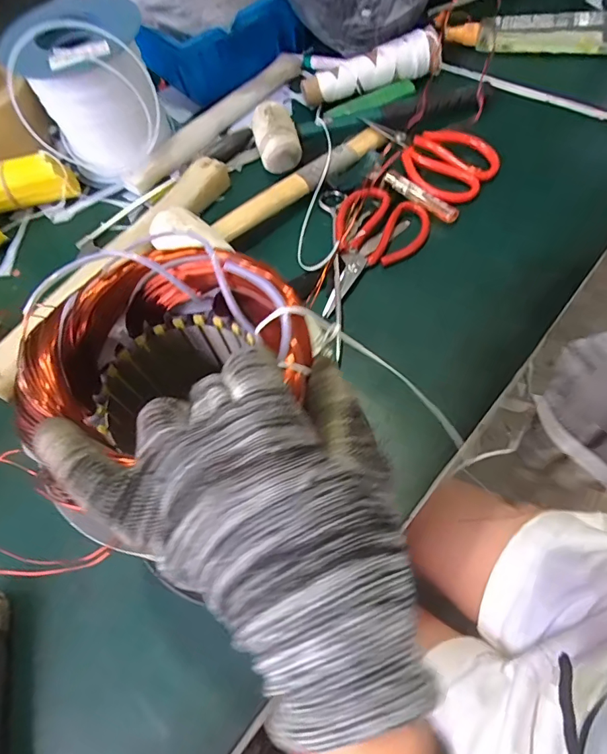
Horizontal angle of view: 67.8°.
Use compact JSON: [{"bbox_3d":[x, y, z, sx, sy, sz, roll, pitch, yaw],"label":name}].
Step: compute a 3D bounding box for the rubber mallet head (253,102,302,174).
[{"bbox_3d":[-0.032,-0.278,0.528,0.048,0.051,0.067,-19,60,-3],"label":"rubber mallet head"}]

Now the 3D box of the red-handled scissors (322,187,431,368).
[{"bbox_3d":[0.051,-0.113,0.448,0.089,0.016,0.197,26,67,20],"label":"red-handled scissors"}]

